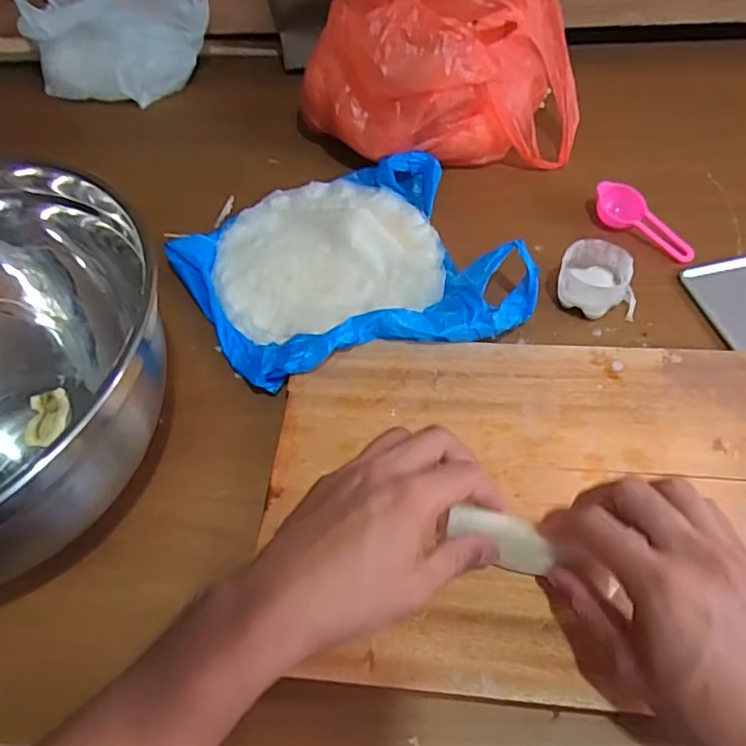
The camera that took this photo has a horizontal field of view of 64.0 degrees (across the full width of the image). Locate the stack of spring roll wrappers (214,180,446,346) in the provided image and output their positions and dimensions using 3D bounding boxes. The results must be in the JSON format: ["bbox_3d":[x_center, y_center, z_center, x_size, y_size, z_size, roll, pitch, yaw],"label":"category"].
[{"bbox_3d":[-0.046,-0.119,0.562,0.201,0.025,0.213,-20,57,-9],"label":"stack of spring roll wrappers"}]

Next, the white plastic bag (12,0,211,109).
[{"bbox_3d":[-0.320,-0.437,0.740,0.184,0.136,0.148,23,61,18],"label":"white plastic bag"}]

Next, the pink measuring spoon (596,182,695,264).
[{"bbox_3d":[0.254,-0.141,0.561,0.035,0.021,0.105,-39,73,-25],"label":"pink measuring spoon"}]

